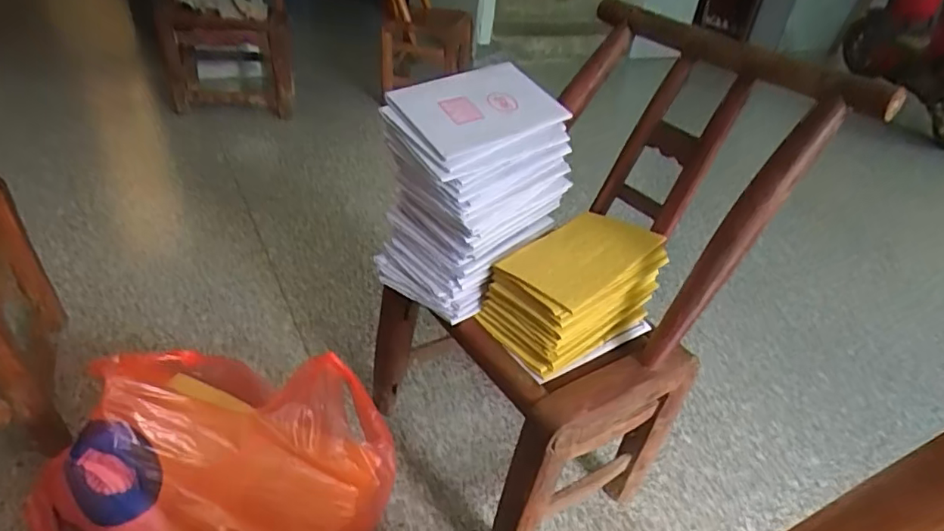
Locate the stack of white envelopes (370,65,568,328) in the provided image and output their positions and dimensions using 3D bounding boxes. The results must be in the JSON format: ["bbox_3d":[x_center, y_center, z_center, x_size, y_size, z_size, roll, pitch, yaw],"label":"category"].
[{"bbox_3d":[0.002,-0.102,0.736,0.143,0.252,0.216,29,40,27],"label":"stack of white envelopes"}]

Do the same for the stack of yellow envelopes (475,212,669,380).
[{"bbox_3d":[0.136,0.025,0.745,0.219,0.106,0.141,-21,44,-35],"label":"stack of yellow envelopes"}]

